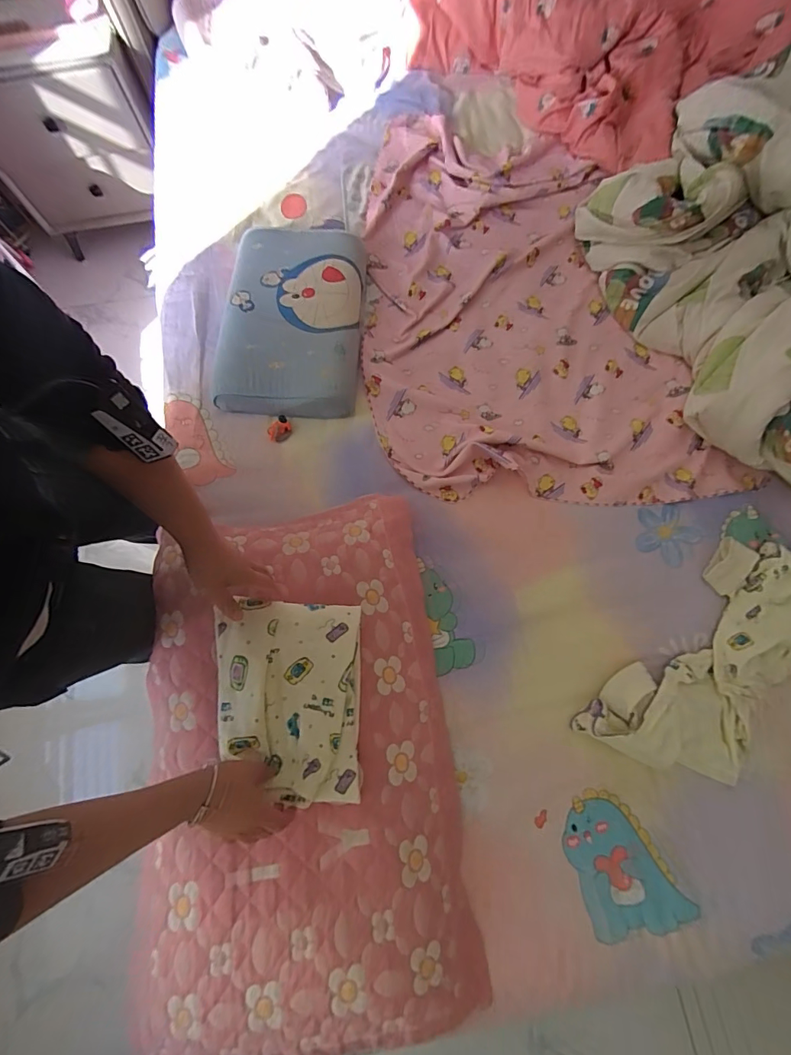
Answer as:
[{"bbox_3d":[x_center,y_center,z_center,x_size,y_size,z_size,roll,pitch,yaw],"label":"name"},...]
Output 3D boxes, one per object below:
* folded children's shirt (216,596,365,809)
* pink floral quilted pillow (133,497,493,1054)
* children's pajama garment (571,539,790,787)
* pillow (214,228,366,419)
[{"bbox_3d":[-0.140,0.230,0.593,0.188,0.044,0.257,1,77,-15],"label":"folded children's shirt"},{"bbox_3d":[-0.144,0.312,0.633,0.416,0.095,0.690,-9,75,-2],"label":"pink floral quilted pillow"},{"bbox_3d":[0.571,0.178,0.701,0.589,0.064,0.224,-43,80,-8],"label":"children's pajama garment"},{"bbox_3d":[-0.199,-0.412,0.868,0.271,0.059,0.400,5,75,1],"label":"pillow"}]

